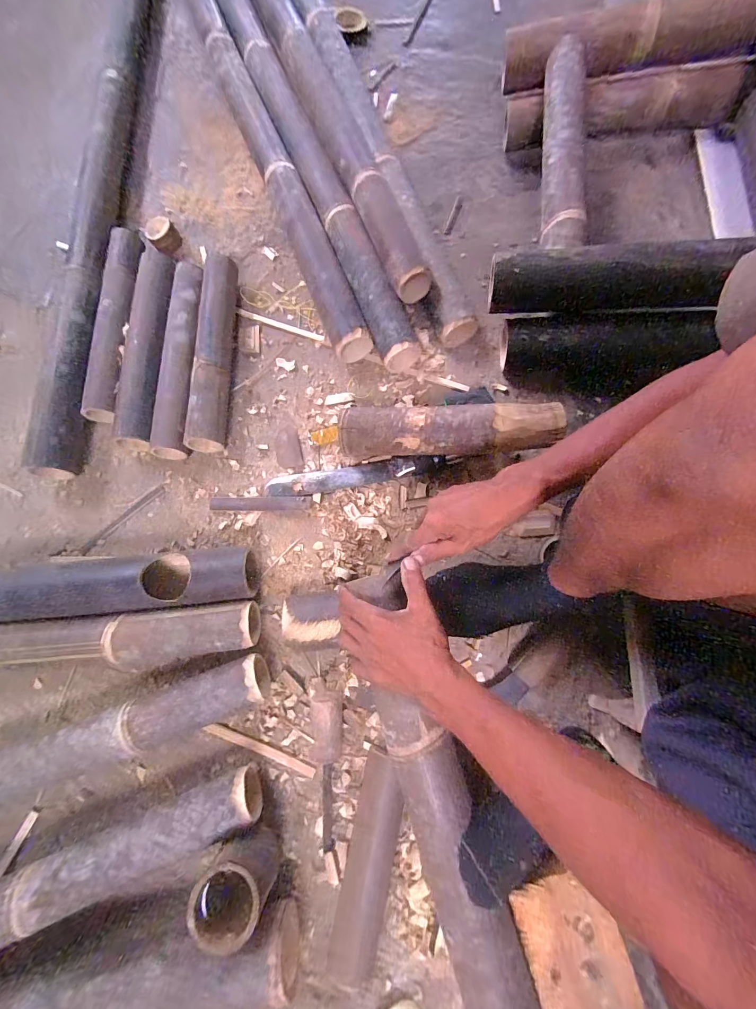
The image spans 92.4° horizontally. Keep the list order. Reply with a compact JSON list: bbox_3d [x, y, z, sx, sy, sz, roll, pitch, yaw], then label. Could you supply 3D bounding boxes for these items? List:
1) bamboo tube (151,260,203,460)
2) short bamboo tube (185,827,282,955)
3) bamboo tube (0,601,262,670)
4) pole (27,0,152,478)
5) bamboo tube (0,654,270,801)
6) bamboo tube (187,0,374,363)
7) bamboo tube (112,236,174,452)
[{"bbox_3d":[-0.339,-0.258,0.632,0.054,0.050,0.371,0,76,-1],"label":"bamboo tube"},{"bbox_3d":[-0.164,0.440,0.432,0.073,0.097,0.071,0,76,-1],"label":"short bamboo tube"},{"bbox_3d":[-0.439,0.196,0.504,0.532,0.069,0.074,-5,76,-2],"label":"bamboo tube"},{"bbox_3d":[-0.503,-0.661,0.699,0.073,0.072,1.261,1,76,0],"label":"pole"},{"bbox_3d":[-0.404,0.317,0.467,0.530,0.080,0.068,-18,77,-5],"label":"bamboo tube"},{"bbox_3d":[-0.263,-0.807,0.749,0.067,0.090,1.206,-22,80,-5],"label":"bamboo tube"},{"bbox_3d":[-0.404,-0.290,0.636,0.060,0.044,0.402,-1,76,-1],"label":"bamboo tube"}]

